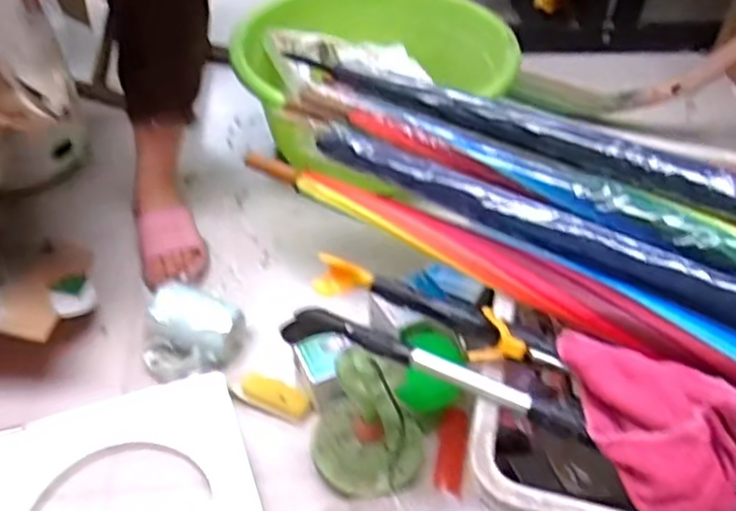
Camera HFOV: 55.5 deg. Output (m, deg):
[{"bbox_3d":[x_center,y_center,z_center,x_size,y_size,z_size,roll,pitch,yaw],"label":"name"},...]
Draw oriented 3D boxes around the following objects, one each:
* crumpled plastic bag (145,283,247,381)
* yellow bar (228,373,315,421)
[{"bbox_3d":[-0.234,0.104,0.929,0.117,0.080,0.101,13,43,10],"label":"crumpled plastic bag"},{"bbox_3d":[-0.125,0.179,0.894,0.103,0.030,0.045,15,44,13],"label":"yellow bar"}]

